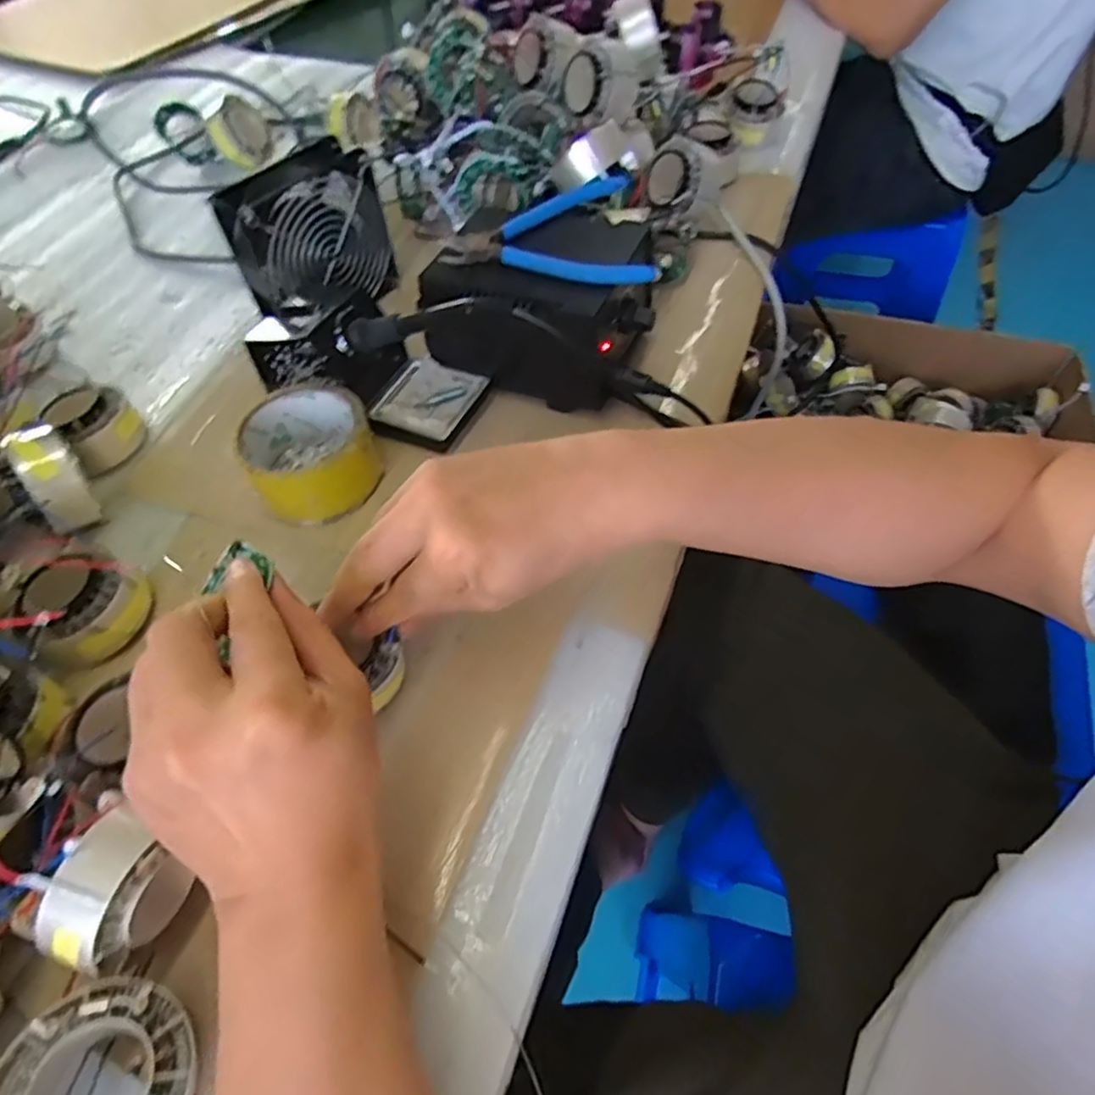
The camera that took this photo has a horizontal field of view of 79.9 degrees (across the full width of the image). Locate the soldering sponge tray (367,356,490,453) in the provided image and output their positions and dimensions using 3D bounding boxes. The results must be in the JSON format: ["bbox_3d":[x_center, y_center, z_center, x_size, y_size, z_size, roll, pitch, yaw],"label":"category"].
[{"bbox_3d":[-0.087,-0.107,0.481,0.069,0.016,0.071,15,59,14],"label":"soldering sponge tray"}]

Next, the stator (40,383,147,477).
[{"bbox_3d":[-0.333,-0.091,0.484,0.055,0.039,0.054,35,66,24],"label":"stator"}]

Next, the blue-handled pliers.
[{"bbox_3d":[-0.003,-0.219,0.459,0.137,0.013,0.131,-8,56,-1],"label":"blue-handled pliers"}]

